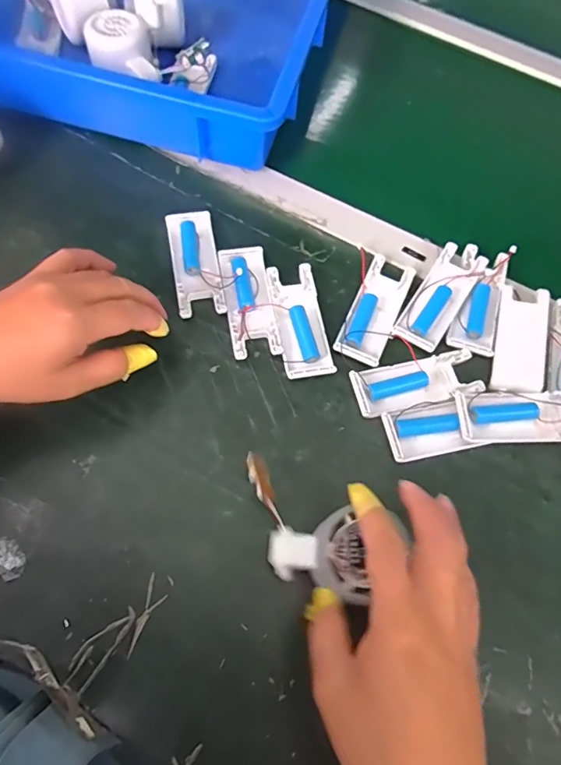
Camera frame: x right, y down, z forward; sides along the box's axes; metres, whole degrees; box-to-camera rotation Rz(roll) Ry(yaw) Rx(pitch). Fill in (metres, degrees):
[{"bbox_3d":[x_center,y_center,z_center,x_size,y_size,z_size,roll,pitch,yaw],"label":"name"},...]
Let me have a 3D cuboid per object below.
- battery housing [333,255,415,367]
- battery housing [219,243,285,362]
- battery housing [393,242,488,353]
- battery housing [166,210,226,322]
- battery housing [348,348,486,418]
[{"bbox_3d":[0.082,-0.065,0.402,0.041,0.014,0.104,24,68,5],"label":"battery housing"},{"bbox_3d":[-0.027,-0.069,0.391,0.039,0.011,0.101,-8,69,-8],"label":"battery housing"},{"bbox_3d":[0.145,-0.080,0.412,0.040,0.017,0.114,34,69,9],"label":"battery housing"},{"bbox_3d":[-0.075,-0.104,0.404,0.039,0.012,0.103,-9,69,-8],"label":"battery housing"},{"bbox_3d":[0.110,0.001,0.374,0.103,0.012,0.040,-11,69,-9],"label":"battery housing"}]

